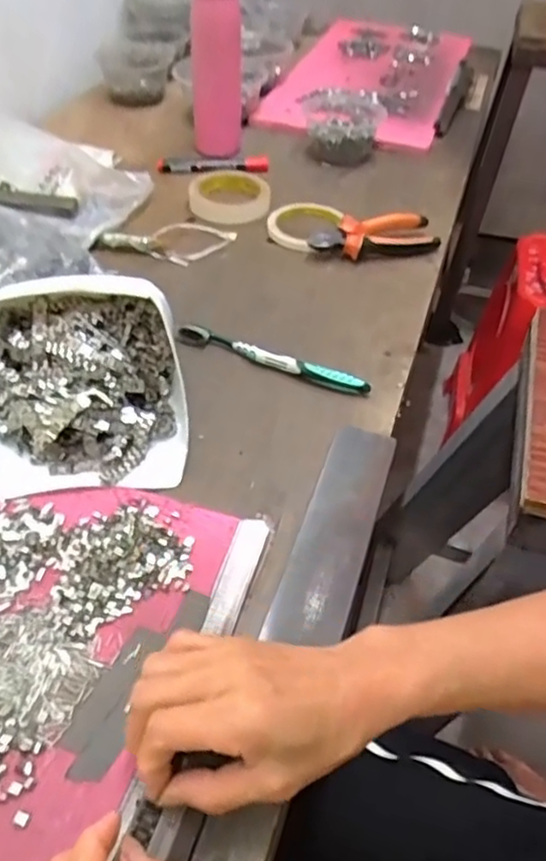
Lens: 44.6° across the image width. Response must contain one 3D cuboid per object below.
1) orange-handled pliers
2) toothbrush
[{"bbox_3d":[0.115,-0.219,0.751,0.149,0.034,0.052,-10,48,-14],"label":"orange-handled pliers"},{"bbox_3d":[-0.003,-0.066,0.602,0.184,0.021,0.012,20,48,14],"label":"toothbrush"}]

